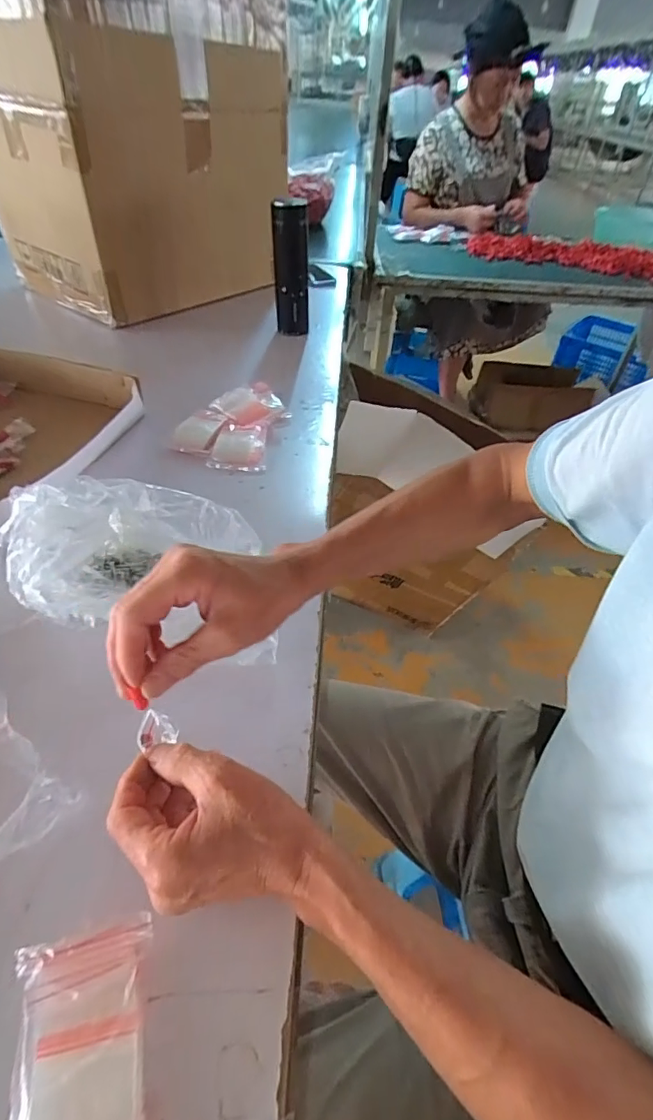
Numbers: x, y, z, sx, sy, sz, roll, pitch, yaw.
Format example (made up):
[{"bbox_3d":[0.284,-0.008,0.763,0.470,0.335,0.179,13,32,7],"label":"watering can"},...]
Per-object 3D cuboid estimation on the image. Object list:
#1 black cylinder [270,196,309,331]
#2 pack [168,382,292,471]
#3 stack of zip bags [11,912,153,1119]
[{"bbox_3d":[-0.069,-0.555,0.941,0.070,0.218,0.064,1,45,-3],"label":"black cylinder"},{"bbox_3d":[-0.131,-0.207,0.722,0.129,0.030,0.216,10,45,6],"label":"pack"},{"bbox_3d":[-0.126,0.258,0.251,0.066,0.026,0.109,-9,46,-13],"label":"stack of zip bags"}]

